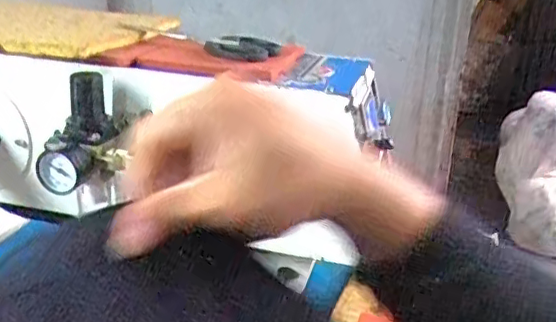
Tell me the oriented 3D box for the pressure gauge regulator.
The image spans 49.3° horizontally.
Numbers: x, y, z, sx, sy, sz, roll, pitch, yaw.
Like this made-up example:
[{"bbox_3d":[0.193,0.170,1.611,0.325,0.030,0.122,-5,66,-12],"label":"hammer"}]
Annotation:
[{"bbox_3d":[-0.176,-0.029,0.537,0.068,0.093,0.068,1,21,-4],"label":"pressure gauge regulator"}]

